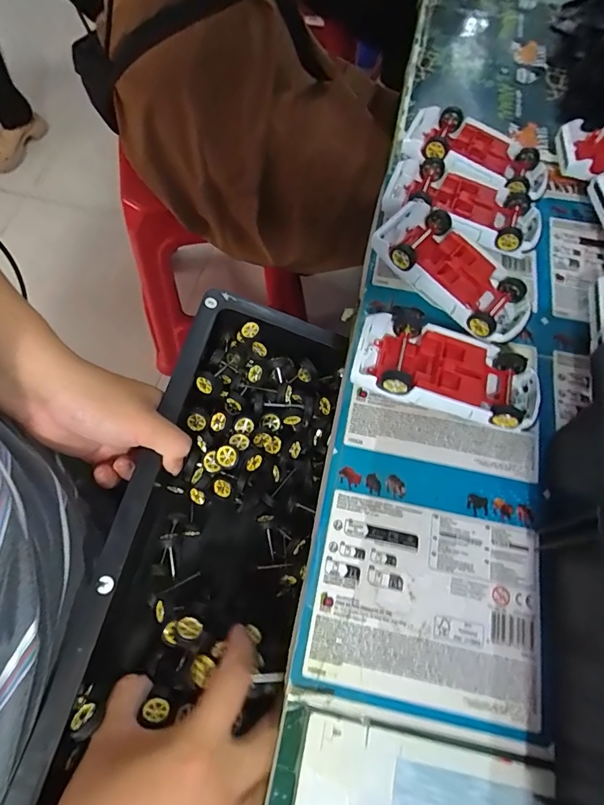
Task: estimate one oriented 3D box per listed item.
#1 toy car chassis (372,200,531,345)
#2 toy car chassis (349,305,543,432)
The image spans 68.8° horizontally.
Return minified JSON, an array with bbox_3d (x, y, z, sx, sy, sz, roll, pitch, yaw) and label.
[{"bbox_3d":[0.117,-0.099,0.344,0.058,0.043,0.125,-40,71,-17],"label":"toy car chassis"},{"bbox_3d":[0.102,-0.020,0.311,0.130,0.038,0.062,15,66,7],"label":"toy car chassis"}]

